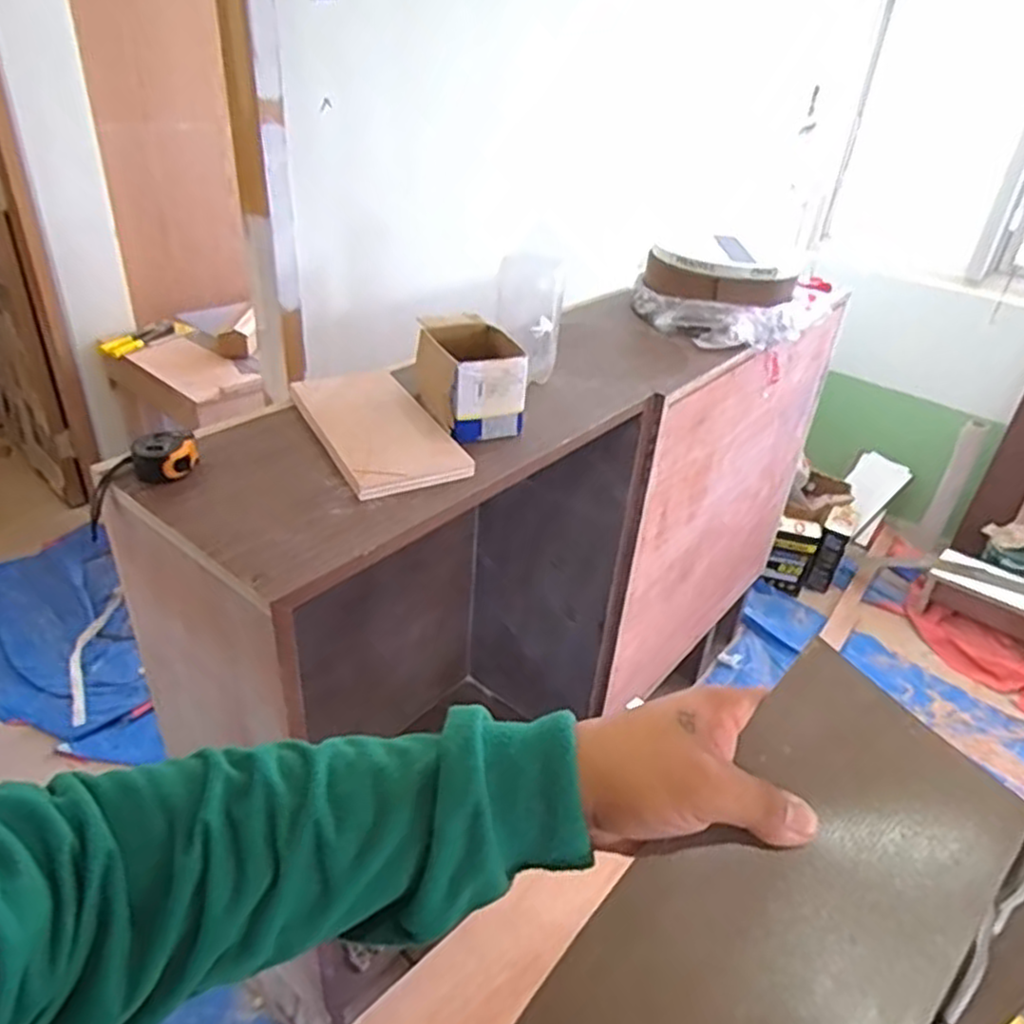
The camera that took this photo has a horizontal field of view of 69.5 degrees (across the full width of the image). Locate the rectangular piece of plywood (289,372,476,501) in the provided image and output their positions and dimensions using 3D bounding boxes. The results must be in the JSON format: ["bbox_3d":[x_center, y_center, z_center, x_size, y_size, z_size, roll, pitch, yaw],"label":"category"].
[{"bbox_3d":[-0.169,-0.106,0.904,0.137,0.022,0.283,-14,37,-27],"label":"rectangular piece of plywood"}]

